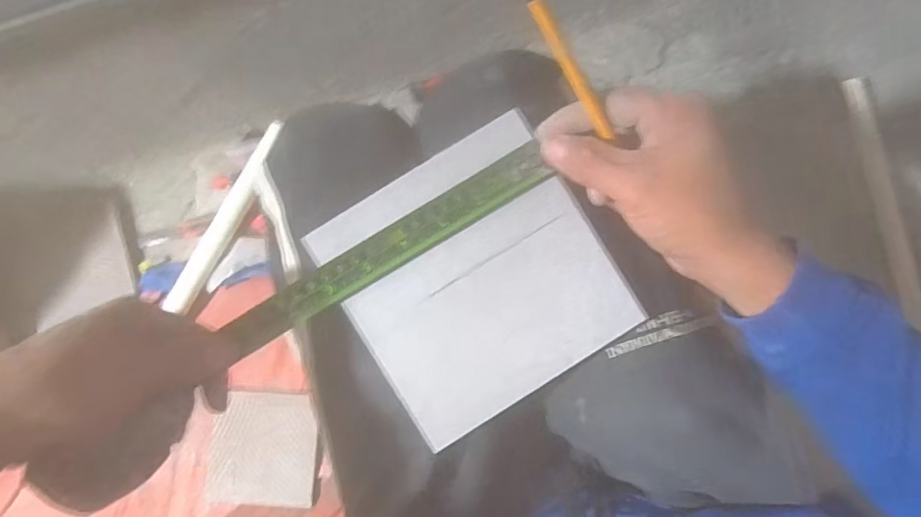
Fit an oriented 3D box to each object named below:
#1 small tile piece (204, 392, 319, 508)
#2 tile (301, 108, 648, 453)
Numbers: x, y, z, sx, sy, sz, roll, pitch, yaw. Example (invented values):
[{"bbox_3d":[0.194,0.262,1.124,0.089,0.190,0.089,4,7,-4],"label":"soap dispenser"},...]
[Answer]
[{"bbox_3d":[-0.275,0.268,0.759,0.140,0.013,0.163,7,93,-14],"label":"small tile piece"},{"bbox_3d":[0.010,0.012,0.319,0.146,0.005,0.146,-32,90,-2],"label":"tile"}]

